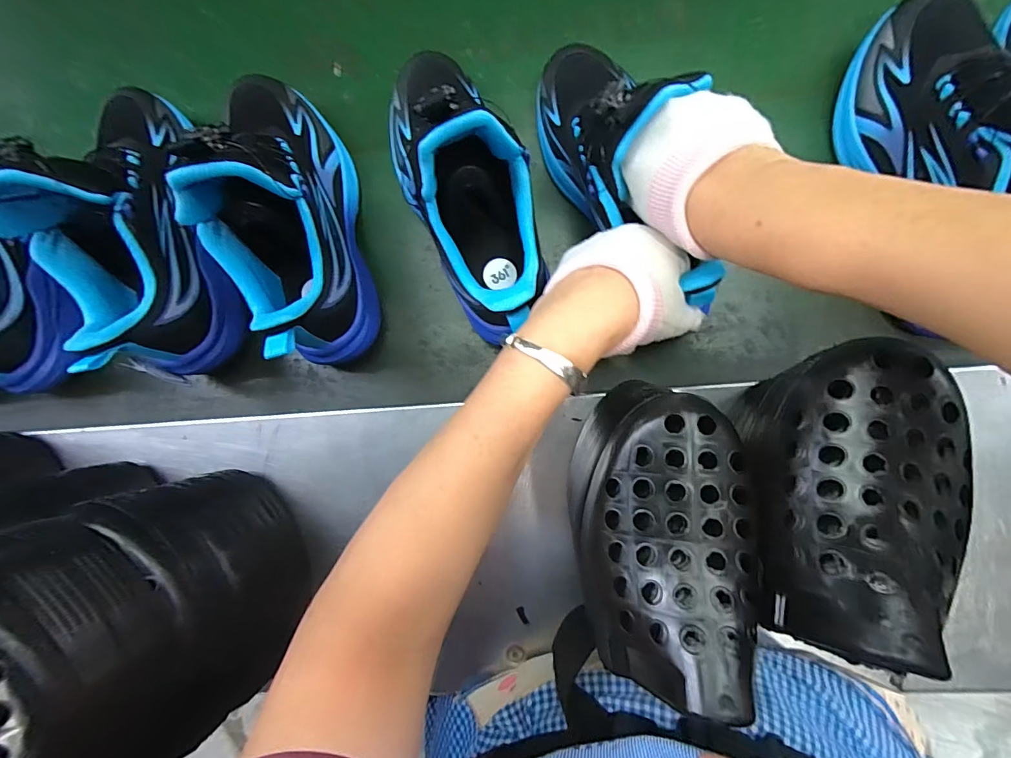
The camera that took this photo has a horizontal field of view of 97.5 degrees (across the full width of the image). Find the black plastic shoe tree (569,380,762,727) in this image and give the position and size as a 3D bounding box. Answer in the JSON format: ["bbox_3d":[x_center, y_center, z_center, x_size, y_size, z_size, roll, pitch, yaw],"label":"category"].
[{"bbox_3d":[0.080,0.074,0.219,0.086,0.057,0.140,-5,81,4],"label":"black plastic shoe tree"}]

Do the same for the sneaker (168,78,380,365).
[{"bbox_3d":[-0.176,-0.139,0.340,0.080,0.149,0.233,-14,81,3],"label":"sneaker"}]

